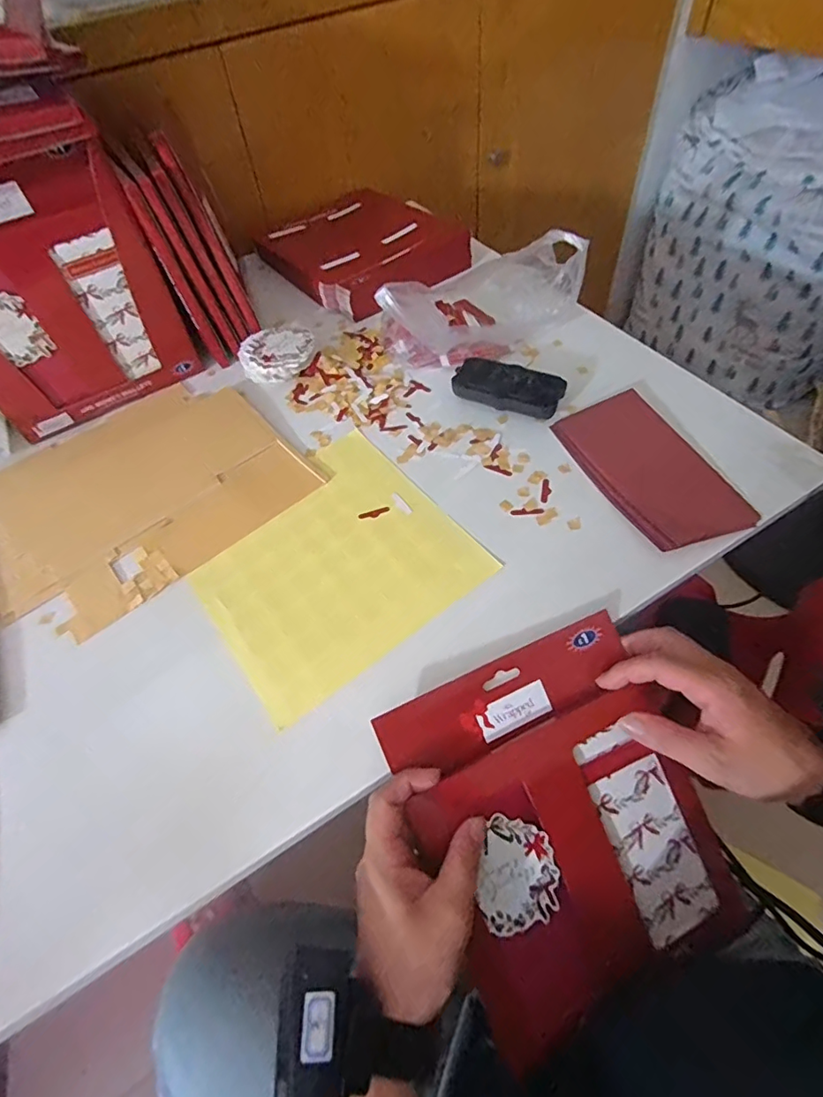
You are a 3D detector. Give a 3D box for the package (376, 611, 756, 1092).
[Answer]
[{"bbox_3d":[0.111,0.187,0.358,0.201,0.028,0.234,-21,80,-15],"label":"package"}]

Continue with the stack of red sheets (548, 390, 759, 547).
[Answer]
[{"bbox_3d":[0.218,-0.077,0.472,0.104,0.012,0.178,-20,56,-8],"label":"stack of red sheets"}]

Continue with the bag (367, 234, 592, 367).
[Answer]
[{"bbox_3d":[0.067,-0.285,0.570,0.216,0.110,0.145,-12,56,-3],"label":"bag"}]

